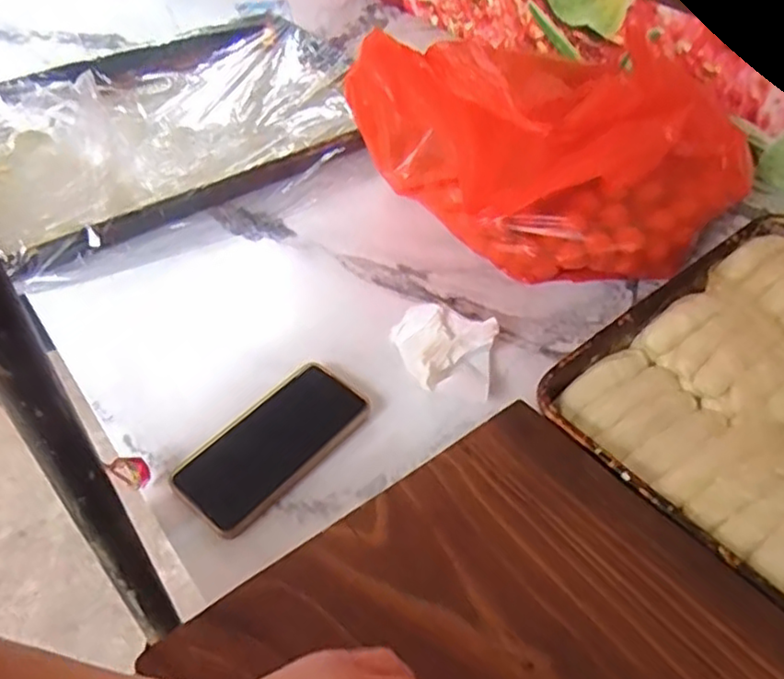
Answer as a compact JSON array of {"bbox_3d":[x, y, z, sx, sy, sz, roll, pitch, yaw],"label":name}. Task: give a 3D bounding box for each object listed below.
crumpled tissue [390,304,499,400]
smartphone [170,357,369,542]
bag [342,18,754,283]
[{"bbox_3d":[0.046,0.011,0.613,0.094,0.032,0.089,5,47,3],"label":"crumpled tissue"},{"bbox_3d":[-0.098,0.084,0.549,0.079,0.011,0.158,37,61,23],"label":"smartphone"},{"bbox_3d":[0.172,-0.226,0.723,0.289,0.158,0.352,-35,57,-29],"label":"bag"}]

